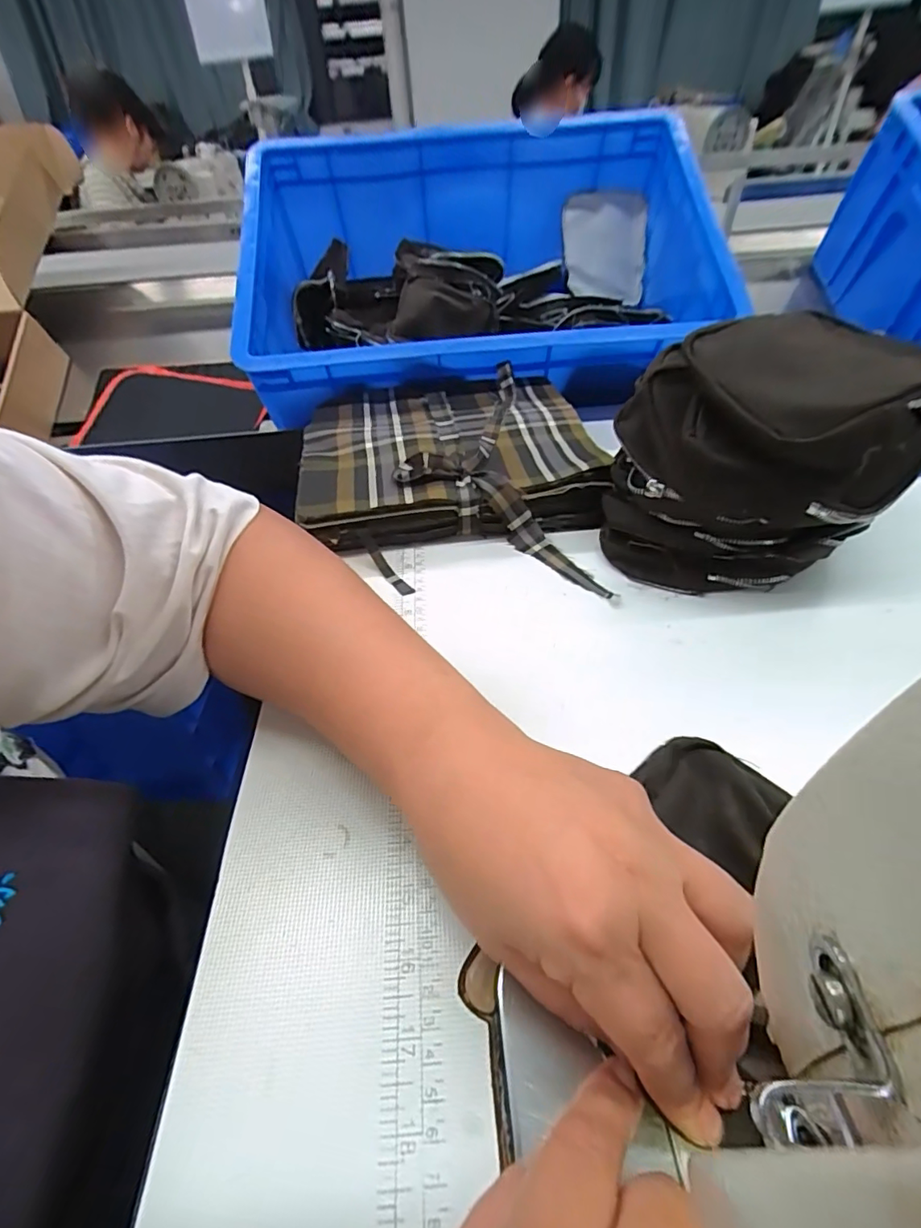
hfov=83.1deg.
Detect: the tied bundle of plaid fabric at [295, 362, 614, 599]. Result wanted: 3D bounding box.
[{"bbox_3d":[-0.012,-0.127,0.459,0.253,0.050,0.288,-4,43,2],"label":"tied bundle of plaid fabric"}]

